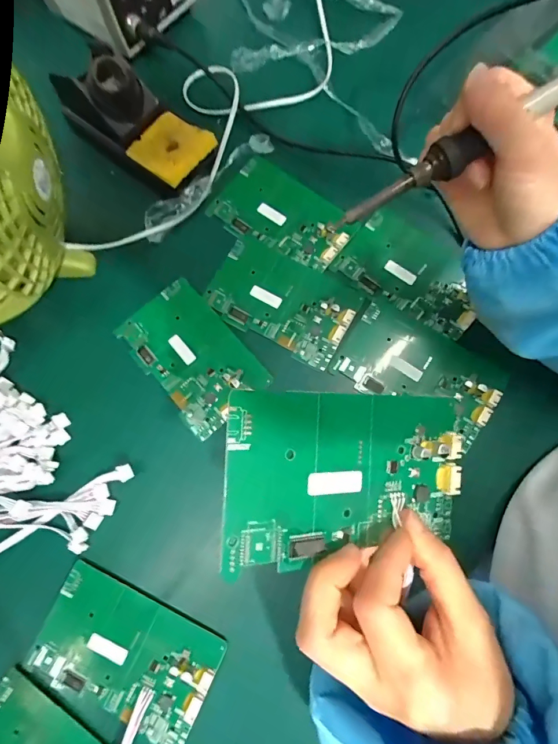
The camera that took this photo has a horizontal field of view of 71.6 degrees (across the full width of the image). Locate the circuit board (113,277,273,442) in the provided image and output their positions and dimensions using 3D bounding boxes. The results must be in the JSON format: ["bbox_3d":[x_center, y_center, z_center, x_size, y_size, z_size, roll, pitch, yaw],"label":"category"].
[{"bbox_3d":[-0.077,-0.016,0.342,0.080,0.007,0.128,-39,78,-9],"label":"circuit board"}]

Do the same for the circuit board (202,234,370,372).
[{"bbox_3d":[0.004,-0.067,0.351,0.134,0.007,0.083,28,78,8],"label":"circuit board"}]

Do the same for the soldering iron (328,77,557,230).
[{"bbox_3d":[0.117,-0.135,0.218,0.195,0.016,0.015,-29,77,9],"label":"soldering iron"}]

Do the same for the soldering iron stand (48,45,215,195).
[{"bbox_3d":[-0.134,-0.234,0.362,0.141,0.070,0.070,31,78,8],"label":"soldering iron stand"}]

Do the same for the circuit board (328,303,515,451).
[{"bbox_3d":[0.120,-0.002,0.333,0.132,0.010,0.077,32,78,9],"label":"circuit board"}]

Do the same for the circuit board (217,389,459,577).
[{"bbox_3d":[0.037,0.049,0.189,0.129,0.006,0.077,3,87,-24],"label":"circuit board"}]

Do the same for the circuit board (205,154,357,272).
[{"bbox_3d":[0.004,-0.154,0.374,0.132,0.011,0.075,32,78,9],"label":"circuit board"}]

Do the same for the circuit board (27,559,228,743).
[{"bbox_3d":[-0.113,0.206,0.283,0.130,0.006,0.078,24,77,7],"label":"circuit board"}]

